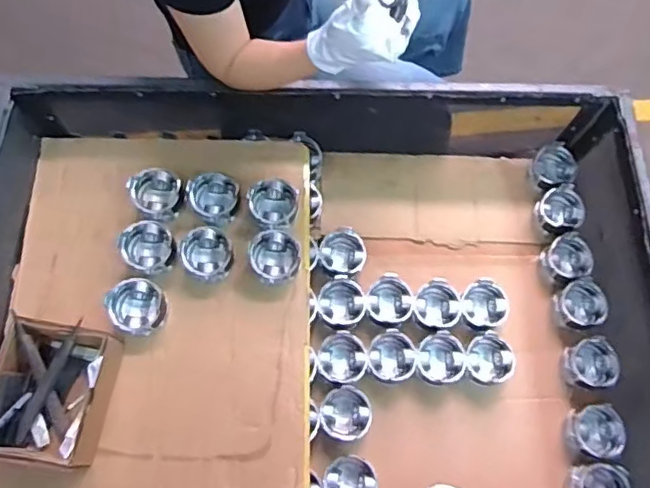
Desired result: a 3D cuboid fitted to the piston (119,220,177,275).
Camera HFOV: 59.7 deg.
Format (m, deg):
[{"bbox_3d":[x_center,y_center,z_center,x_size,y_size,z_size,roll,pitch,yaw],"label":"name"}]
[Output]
[{"bbox_3d":[-0.299,0.006,0.963,0.083,0.050,0.086,1,70,-2],"label":"piston"}]

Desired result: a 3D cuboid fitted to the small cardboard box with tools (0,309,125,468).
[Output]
[{"bbox_3d":[-0.413,0.224,0.855,0.152,0.106,0.196,8,70,0],"label":"small cardboard box with tools"}]

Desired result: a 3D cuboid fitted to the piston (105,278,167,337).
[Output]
[{"bbox_3d":[-0.308,0.104,0.939,0.085,0.058,0.084,1,70,-2],"label":"piston"}]

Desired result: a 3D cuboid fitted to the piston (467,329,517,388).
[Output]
[{"bbox_3d":[0.297,0.214,1.031,0.090,0.070,0.085,1,70,-2],"label":"piston"}]

